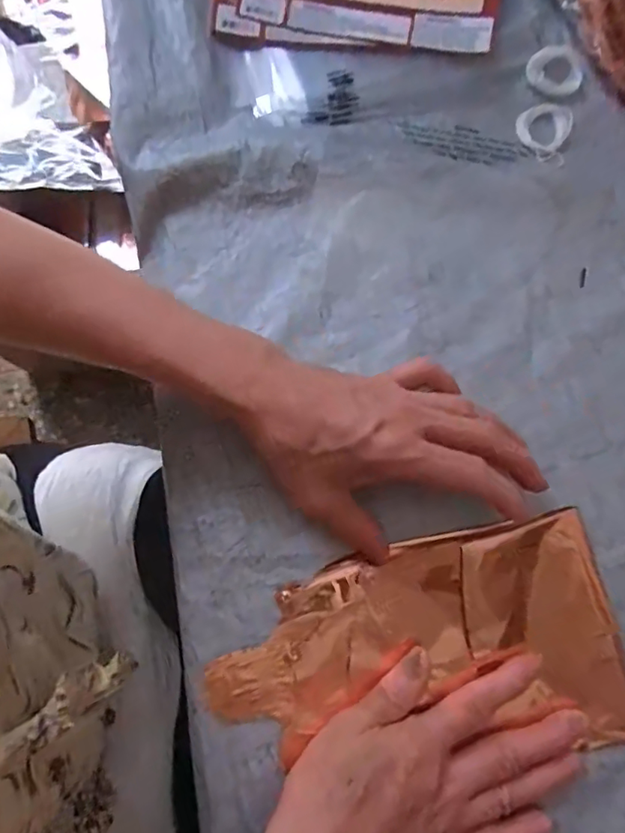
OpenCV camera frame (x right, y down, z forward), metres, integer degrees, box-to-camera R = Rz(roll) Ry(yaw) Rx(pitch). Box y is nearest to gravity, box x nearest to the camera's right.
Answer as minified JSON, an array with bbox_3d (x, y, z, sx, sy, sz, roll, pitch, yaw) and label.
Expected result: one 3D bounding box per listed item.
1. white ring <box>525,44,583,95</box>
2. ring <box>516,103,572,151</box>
[{"bbox_3d":[0.180,-0.261,0.391,0.041,0.004,0.044,6,78,0],"label":"white ring"},{"bbox_3d":[0.169,-0.213,0.382,0.036,0.004,0.045,31,79,5],"label":"ring"}]

